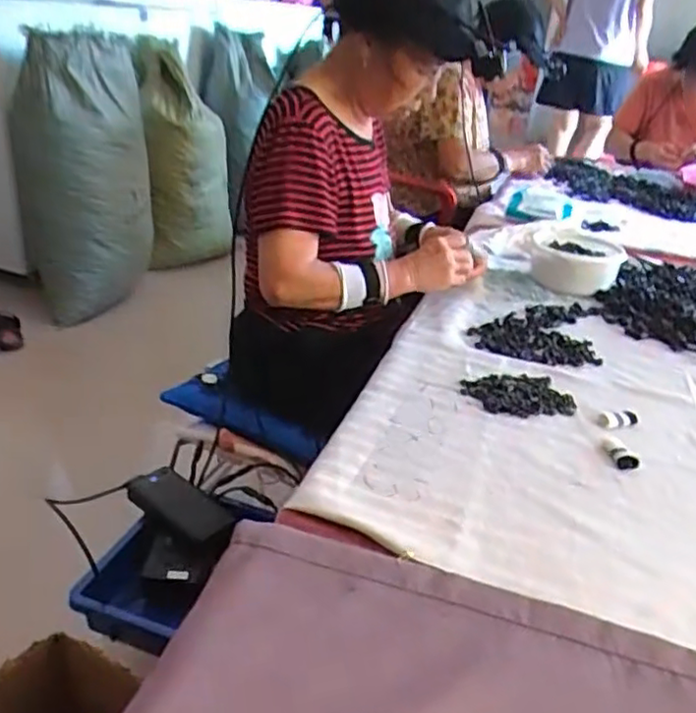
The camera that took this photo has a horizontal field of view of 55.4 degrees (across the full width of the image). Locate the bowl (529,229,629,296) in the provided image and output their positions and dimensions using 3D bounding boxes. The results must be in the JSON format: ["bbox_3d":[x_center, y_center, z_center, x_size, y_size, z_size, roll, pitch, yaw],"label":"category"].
[{"bbox_3d":[0.422,-0.177,1.219,0.151,0.070,0.167,17,30,21],"label":"bowl"}]

